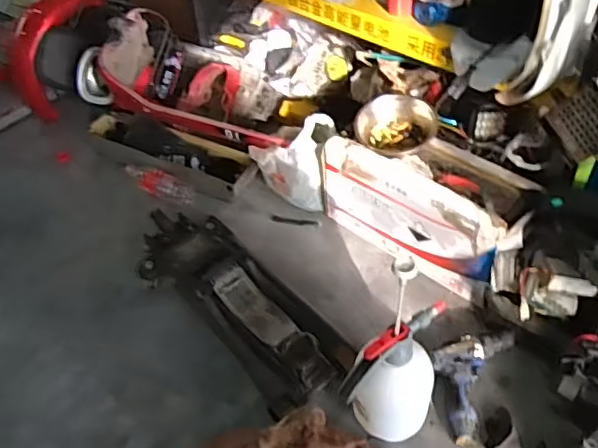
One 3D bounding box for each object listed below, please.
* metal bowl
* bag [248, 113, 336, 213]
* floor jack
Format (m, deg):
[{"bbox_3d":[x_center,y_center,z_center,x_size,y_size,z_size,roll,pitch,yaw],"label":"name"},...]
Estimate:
[{"bbox_3d":[0.206,-0.209,1.242,0.164,0.097,0.164,-3,48,3],"label":"metal bowl"},{"bbox_3d":[-0.018,-0.148,1.403,0.207,0.200,0.127,-2,48,3],"label":"bag"},{"bbox_3d":[-0.133,0.146,1.200,0.223,0.125,0.547,-33,53,-23],"label":"floor jack"}]

